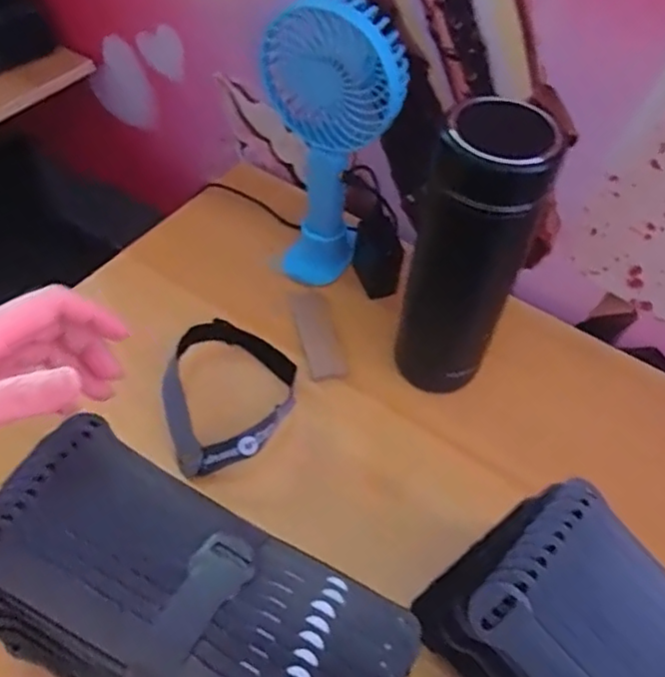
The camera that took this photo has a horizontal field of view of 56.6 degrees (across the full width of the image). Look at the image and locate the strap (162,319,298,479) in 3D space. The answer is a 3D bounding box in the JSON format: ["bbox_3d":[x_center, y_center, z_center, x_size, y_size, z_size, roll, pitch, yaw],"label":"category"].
[{"bbox_3d":[-0.074,0.037,0.446,0.092,0.021,0.120,-4,53,-6],"label":"strap"}]

